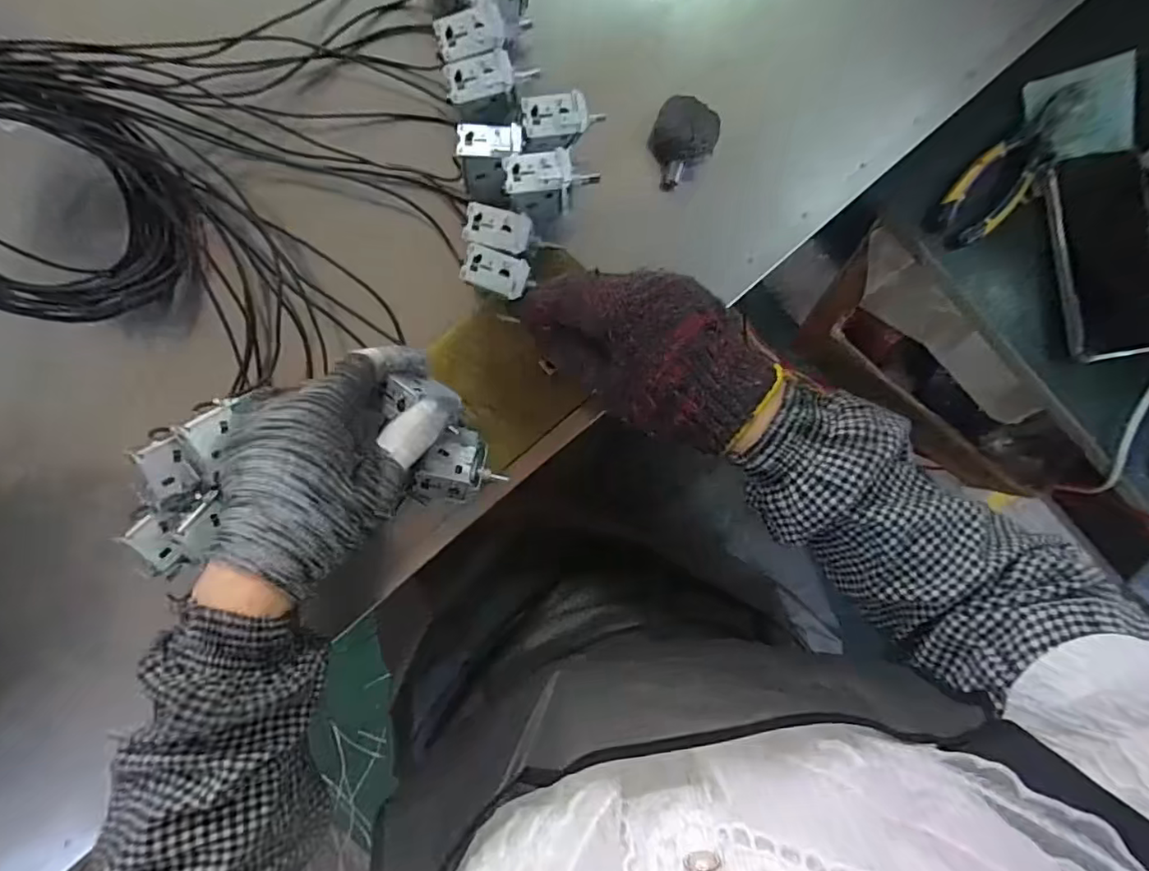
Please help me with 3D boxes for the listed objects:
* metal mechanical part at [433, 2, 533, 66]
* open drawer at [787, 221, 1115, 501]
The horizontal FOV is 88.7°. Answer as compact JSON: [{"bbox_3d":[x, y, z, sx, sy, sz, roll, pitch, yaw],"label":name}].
[{"bbox_3d":[-0.053,-0.239,0.354,0.056,0.025,0.029,-12,94,-4],"label":"metal mechanical part"},{"bbox_3d":[0.345,-0.046,0.567,0.109,0.106,0.296,-44,83,-1],"label":"open drawer"}]

